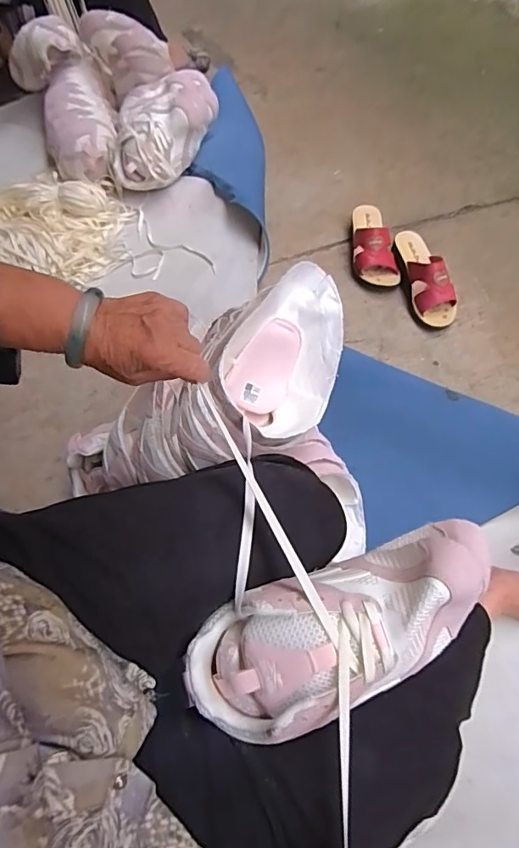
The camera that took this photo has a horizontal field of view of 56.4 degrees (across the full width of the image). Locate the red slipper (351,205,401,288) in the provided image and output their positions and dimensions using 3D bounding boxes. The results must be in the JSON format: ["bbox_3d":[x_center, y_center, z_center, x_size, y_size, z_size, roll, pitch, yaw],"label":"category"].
[{"bbox_3d":[0.234,-0.380,1.003,0.088,0.070,0.209,-2,64,0],"label":"red slipper"}]

